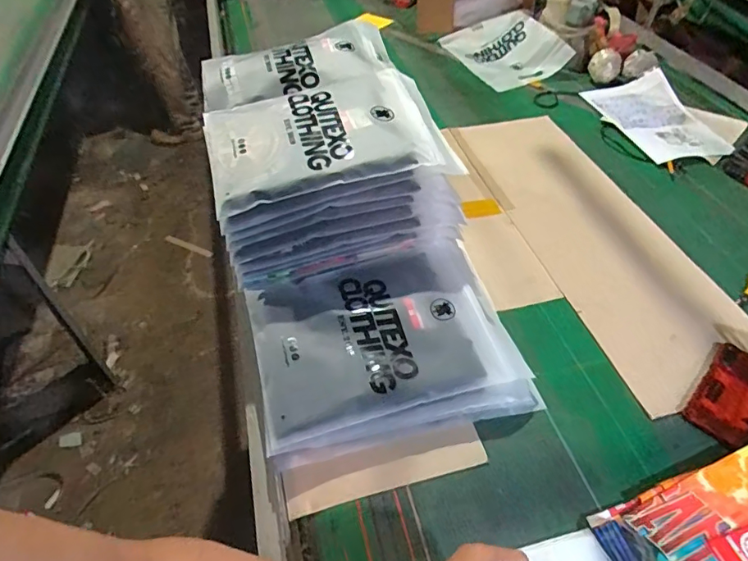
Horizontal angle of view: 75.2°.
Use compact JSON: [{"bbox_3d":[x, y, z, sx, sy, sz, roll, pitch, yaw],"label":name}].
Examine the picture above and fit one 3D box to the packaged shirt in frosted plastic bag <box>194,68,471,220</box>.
[{"bbox_3d":[-0.083,-0.228,0.728,0.334,0.035,0.250,-16,48,-8],"label":"packaged shirt in frosted plastic bag"}]

